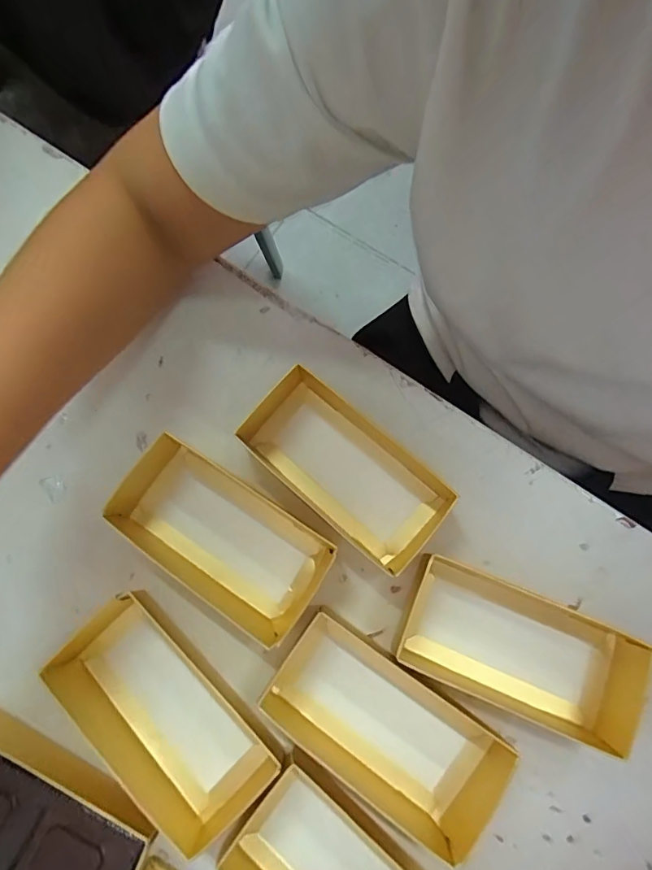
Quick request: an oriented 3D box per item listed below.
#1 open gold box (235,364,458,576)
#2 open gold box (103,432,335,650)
[{"bbox_3d":[0.013,0.017,0.277,0.117,0.031,0.061,40,80,9],"label":"open gold box"},{"bbox_3d":[-0.059,0.055,0.272,0.119,0.026,0.061,34,79,8],"label":"open gold box"}]

